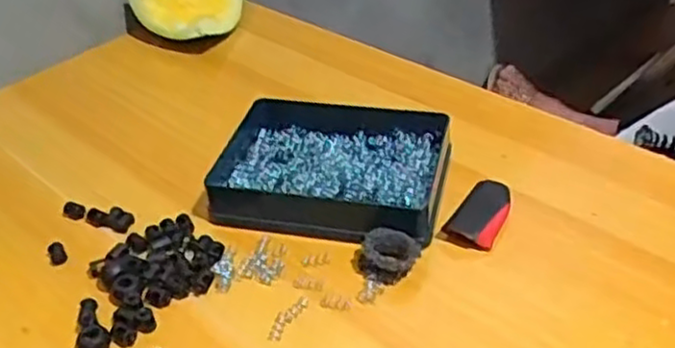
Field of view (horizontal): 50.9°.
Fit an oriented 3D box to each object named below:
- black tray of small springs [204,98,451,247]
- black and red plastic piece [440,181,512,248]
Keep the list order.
[{"bbox_3d":[-0.006,-0.005,0.478,0.150,0.030,0.111,7,39,14],"label":"black tray of small springs"},{"bbox_3d":[0.091,0.025,0.444,0.031,0.012,0.056,19,43,27],"label":"black and red plastic piece"}]

